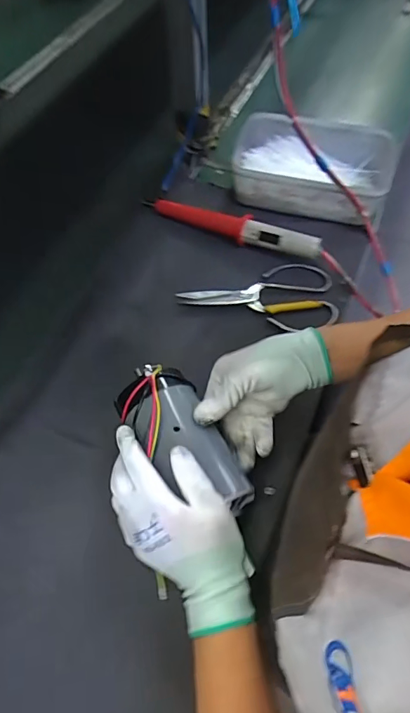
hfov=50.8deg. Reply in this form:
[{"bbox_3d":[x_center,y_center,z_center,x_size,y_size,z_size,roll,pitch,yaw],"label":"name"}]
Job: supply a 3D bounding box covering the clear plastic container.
[{"bbox_3d":[0.164,-0.286,0.664,0.231,0.076,0.163,14,61,5],"label":"clear plastic container"}]

